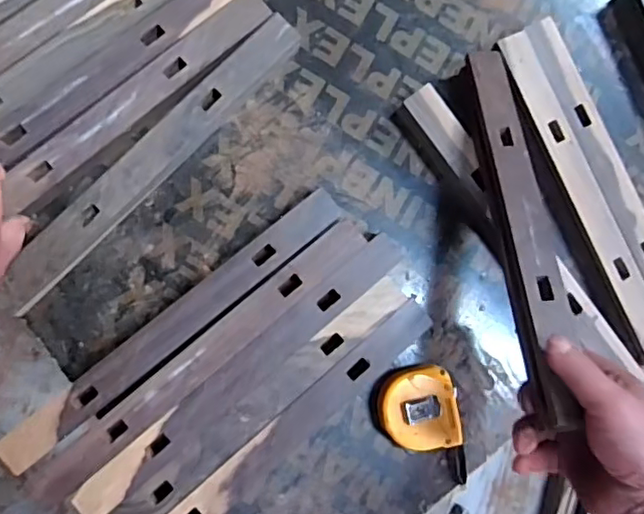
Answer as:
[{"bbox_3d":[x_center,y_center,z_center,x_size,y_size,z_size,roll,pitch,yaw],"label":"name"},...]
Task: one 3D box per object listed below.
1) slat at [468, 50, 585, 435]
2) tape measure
[{"bbox_3d":[0.155,-0.034,0.459,0.036,0.025,0.319,0,64,-7],"label":"slat"},{"bbox_3d":[0.085,0.146,0.509,0.077,0.031,0.098,-3,87,-7],"label":"tape measure"}]

